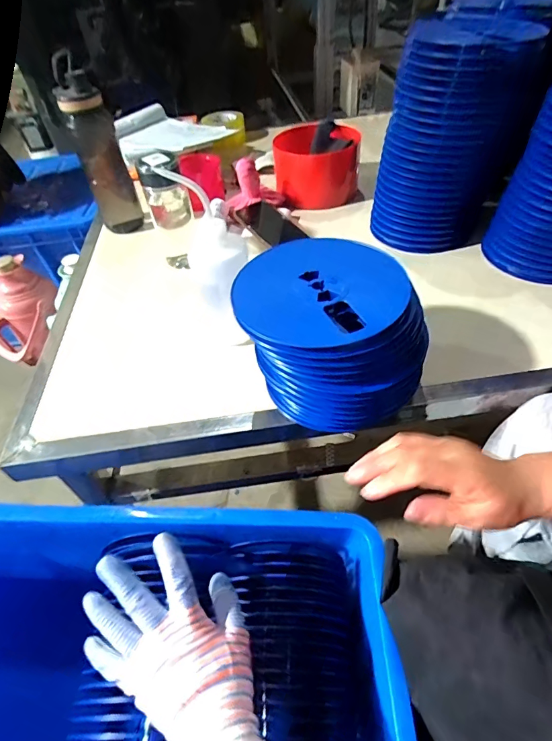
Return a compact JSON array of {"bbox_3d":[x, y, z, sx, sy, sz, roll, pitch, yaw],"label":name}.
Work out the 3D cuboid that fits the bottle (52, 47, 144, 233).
[{"bbox_3d":[-0.311,-0.383,0.722,0.074,0.264,0.061,-22,49,-14],"label":"bottle"}]

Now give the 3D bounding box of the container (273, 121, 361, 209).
[{"bbox_3d":[0.080,-0.405,0.818,0.157,0.116,0.140,4,48,11],"label":"container"}]

